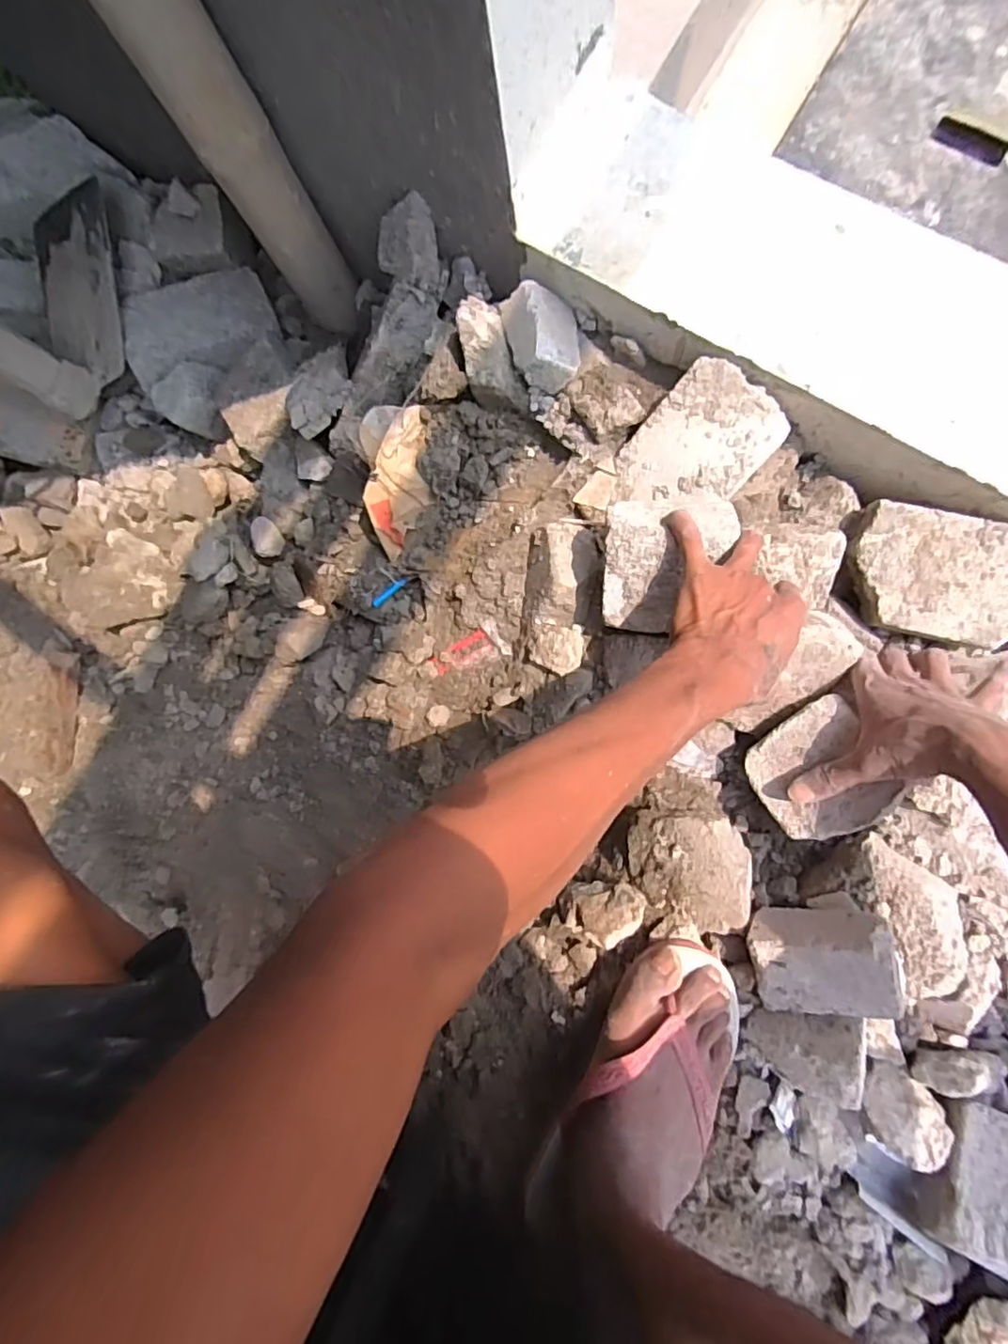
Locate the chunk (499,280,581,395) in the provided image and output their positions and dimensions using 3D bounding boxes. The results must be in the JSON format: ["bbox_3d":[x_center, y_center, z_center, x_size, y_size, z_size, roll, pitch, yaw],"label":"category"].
[{"bbox_3d":[0.037,-0.316,0.571,0.065,0.046,0.088,-15,86,6],"label":"chunk"}]

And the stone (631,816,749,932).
[{"bbox_3d":[0.159,0.170,0.520,0.099,0.032,0.095,0,88,7],"label":"stone"}]

